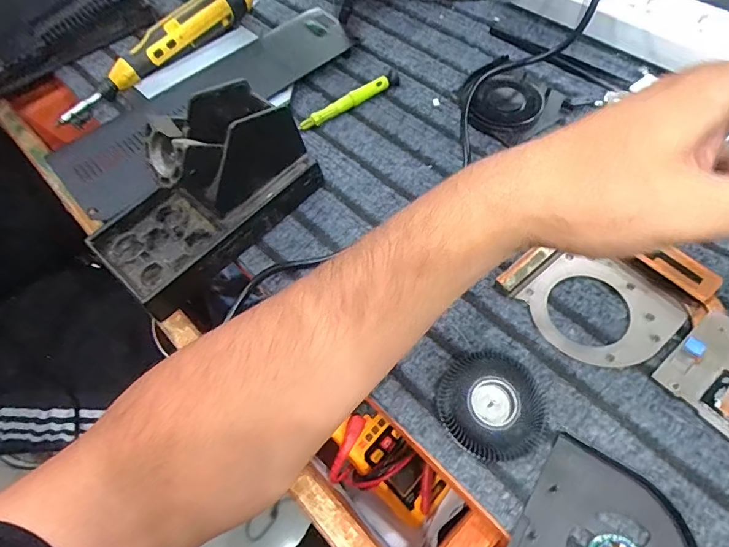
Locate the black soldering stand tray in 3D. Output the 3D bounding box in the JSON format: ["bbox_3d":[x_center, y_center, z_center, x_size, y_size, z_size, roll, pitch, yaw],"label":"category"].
[{"bbox_3d":[-0.117,-0.060,0.319,0.083,0.082,0.158,38,69,23],"label":"black soldering stand tray"}]

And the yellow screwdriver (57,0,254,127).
[{"bbox_3d":[-0.192,-0.212,0.438,0.214,0.047,0.034,-39,64,-17],"label":"yellow screwdriver"}]

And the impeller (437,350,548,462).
[{"bbox_3d":[0.074,0.073,0.265,0.059,0.011,0.059,-2,59,3],"label":"impeller"}]

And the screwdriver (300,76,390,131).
[{"bbox_3d":[-0.017,-0.148,0.401,0.088,0.014,0.010,-31,62,-14],"label":"screwdriver"}]

